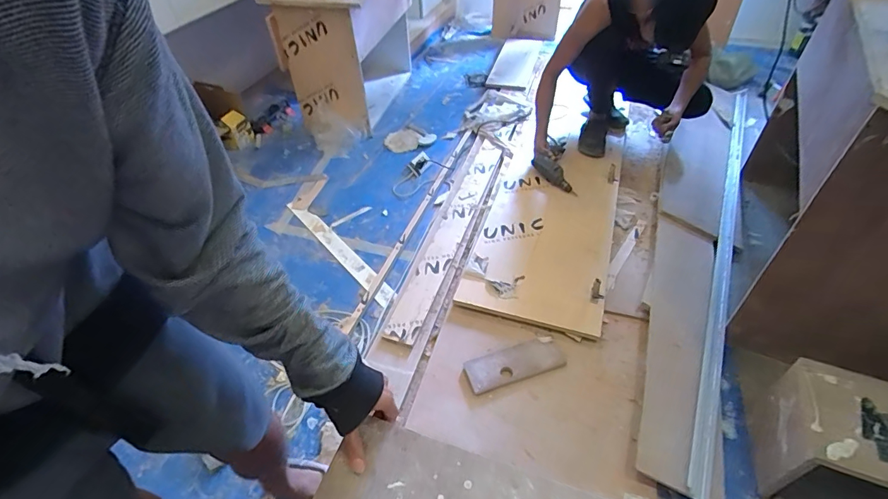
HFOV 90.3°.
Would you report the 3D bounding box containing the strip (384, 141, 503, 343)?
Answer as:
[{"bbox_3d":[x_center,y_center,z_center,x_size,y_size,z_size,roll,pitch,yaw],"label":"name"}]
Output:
[{"bbox_3d":[0.045,-0.111,1.697,0.118,0.038,1.127,12,50,18],"label":"strip"}]

